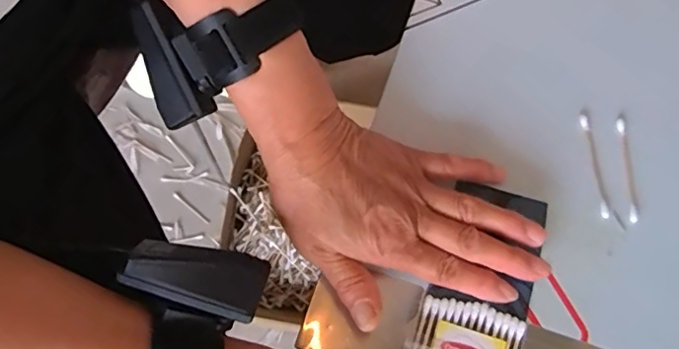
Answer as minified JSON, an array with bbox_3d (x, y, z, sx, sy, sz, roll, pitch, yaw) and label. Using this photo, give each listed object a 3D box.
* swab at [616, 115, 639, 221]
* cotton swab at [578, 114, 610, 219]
[{"bbox_3d":[0.187,-0.004,0.361,0.007,0.004,0.071,2,70,2],"label":"swab"},{"bbox_3d":[0.166,-0.006,0.362,0.007,0.004,0.070,-4,70,0],"label":"cotton swab"}]

